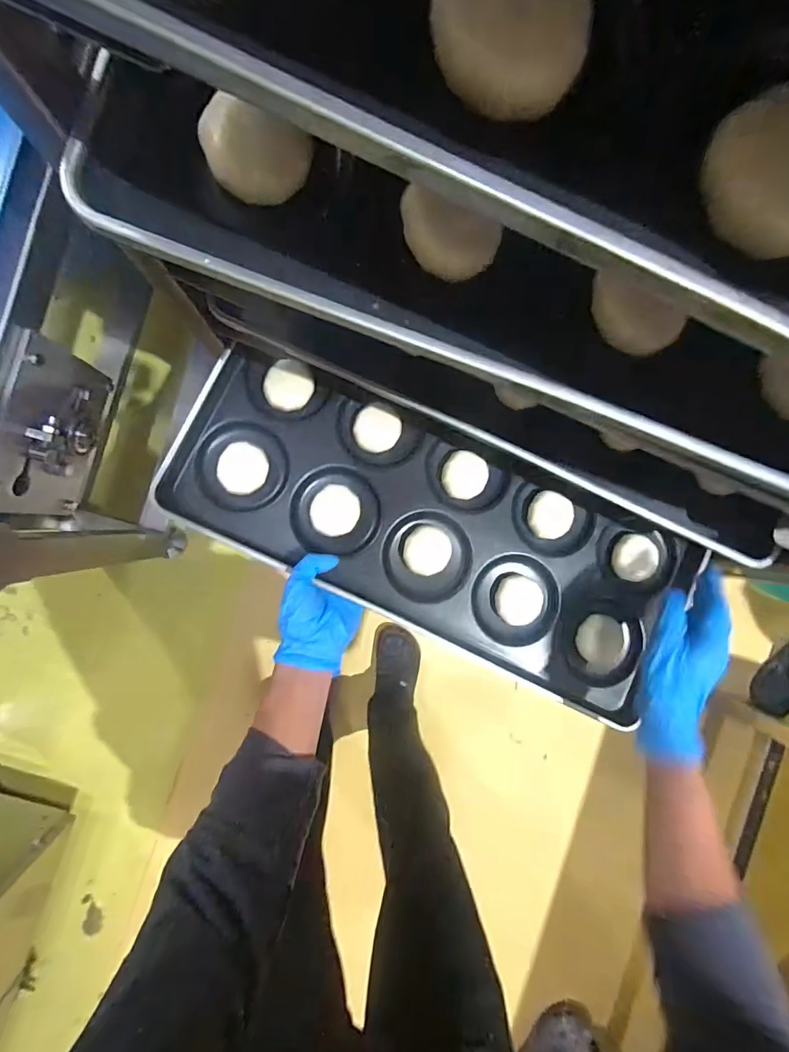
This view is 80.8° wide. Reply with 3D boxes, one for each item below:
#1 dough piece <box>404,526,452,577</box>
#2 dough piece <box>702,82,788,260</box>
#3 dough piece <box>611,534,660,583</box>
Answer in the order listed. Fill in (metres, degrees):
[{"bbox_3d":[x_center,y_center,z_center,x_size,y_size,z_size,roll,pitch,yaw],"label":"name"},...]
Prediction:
[{"bbox_3d":[0.039,0.029,0.537,0.053,0.010,0.054,8,90,-4],"label":"dough piece"},{"bbox_3d":[0.147,-0.132,0.175,0.045,0.018,0.056,-28,93,-3],"label":"dough piece"},{"bbox_3d":[0.294,0.039,0.561,0.053,0.017,0.054,0,91,-4],"label":"dough piece"}]

